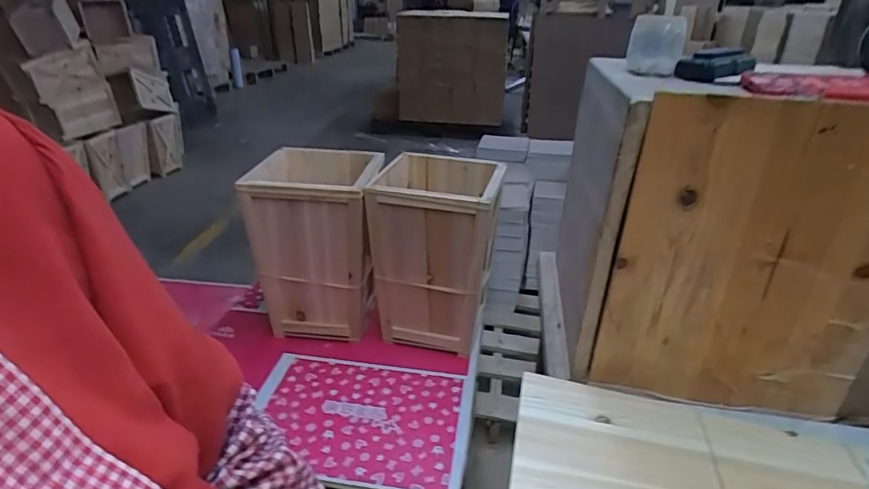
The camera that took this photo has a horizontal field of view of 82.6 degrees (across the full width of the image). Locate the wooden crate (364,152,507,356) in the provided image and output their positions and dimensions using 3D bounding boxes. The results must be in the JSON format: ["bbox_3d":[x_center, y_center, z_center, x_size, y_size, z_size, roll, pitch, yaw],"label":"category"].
[{"bbox_3d":[0.018,0.015,1.117,0.242,0.383,0.309,5,27,13],"label":"wooden crate"}]

